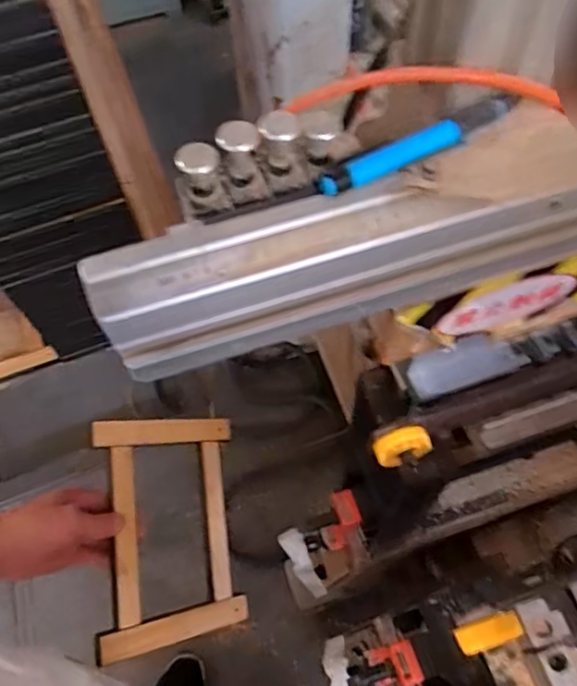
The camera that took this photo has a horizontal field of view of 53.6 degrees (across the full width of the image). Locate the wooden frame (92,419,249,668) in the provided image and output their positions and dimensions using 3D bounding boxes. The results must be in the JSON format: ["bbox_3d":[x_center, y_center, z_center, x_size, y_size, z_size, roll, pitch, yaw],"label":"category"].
[{"bbox_3d":[-0.131,0.209,0.650,0.179,0.013,0.239,6,72,-42],"label":"wooden frame"}]

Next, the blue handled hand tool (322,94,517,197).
[{"bbox_3d":[0.069,-0.104,0.299,0.118,0.010,0.015,-27,63,-12],"label":"blue handled hand tool"}]

